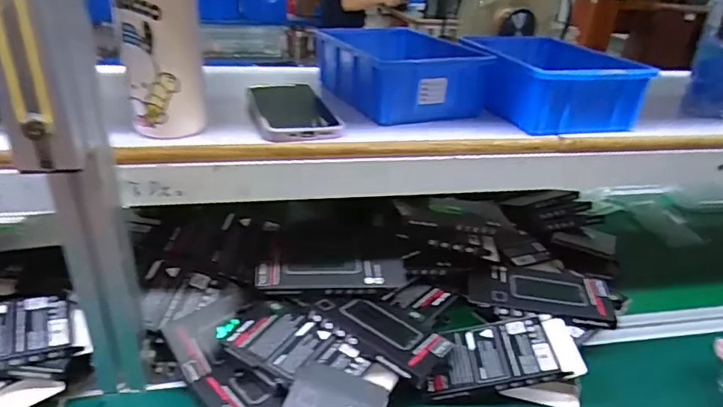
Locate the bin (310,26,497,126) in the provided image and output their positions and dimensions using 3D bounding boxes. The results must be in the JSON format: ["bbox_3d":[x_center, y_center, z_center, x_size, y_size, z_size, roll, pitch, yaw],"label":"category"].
[{"bbox_3d":[0.042,-0.150,0.582,0.128,0.059,0.173,-8,30,-21],"label":"bin"}]

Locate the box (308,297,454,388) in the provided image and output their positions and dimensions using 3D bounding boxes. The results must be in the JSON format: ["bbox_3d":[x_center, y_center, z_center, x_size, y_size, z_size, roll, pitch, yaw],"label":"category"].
[{"bbox_3d":[0.021,0.120,0.508,0.128,0.016,0.078,20,32,28],"label":"box"}]

